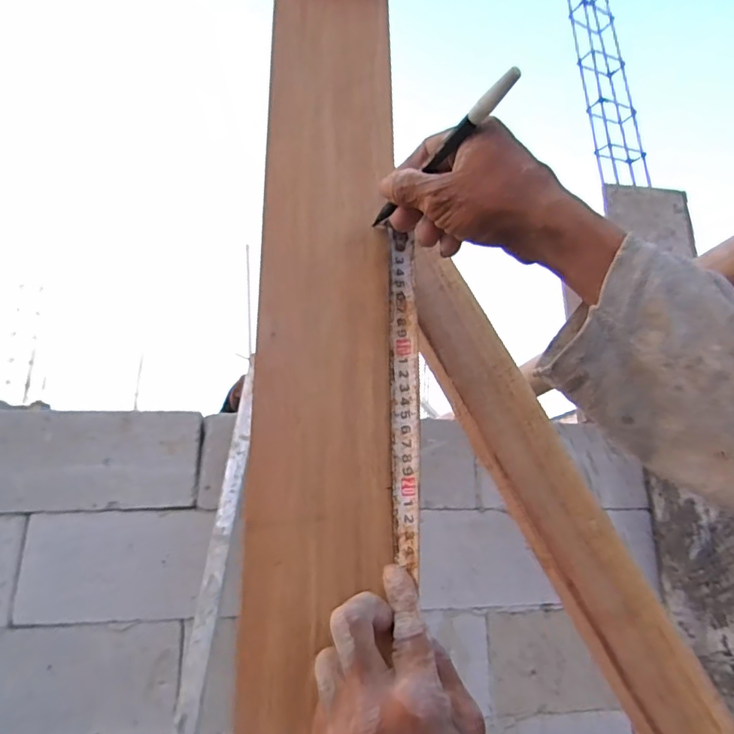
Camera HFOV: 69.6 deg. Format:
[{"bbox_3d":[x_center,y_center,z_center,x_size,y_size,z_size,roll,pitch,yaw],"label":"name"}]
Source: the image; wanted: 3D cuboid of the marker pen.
[{"bbox_3d":[0.046,-0.139,0.354,0.010,0.007,0.147,10,-28,-31],"label":"marker pen"}]

